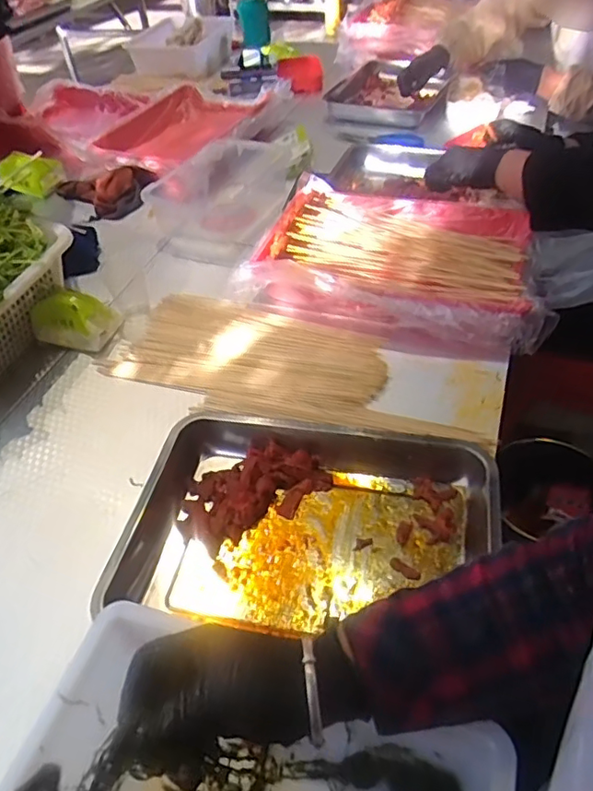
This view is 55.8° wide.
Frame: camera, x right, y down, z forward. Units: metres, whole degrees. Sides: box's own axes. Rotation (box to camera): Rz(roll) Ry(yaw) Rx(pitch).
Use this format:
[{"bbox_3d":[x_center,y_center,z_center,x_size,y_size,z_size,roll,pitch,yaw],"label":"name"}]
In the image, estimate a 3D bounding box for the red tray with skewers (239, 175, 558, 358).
[{"bbox_3d":[0.159,-0.223,0.866,0.417,0.079,0.325,11,48,15],"label":"red tray with skewers"}]

